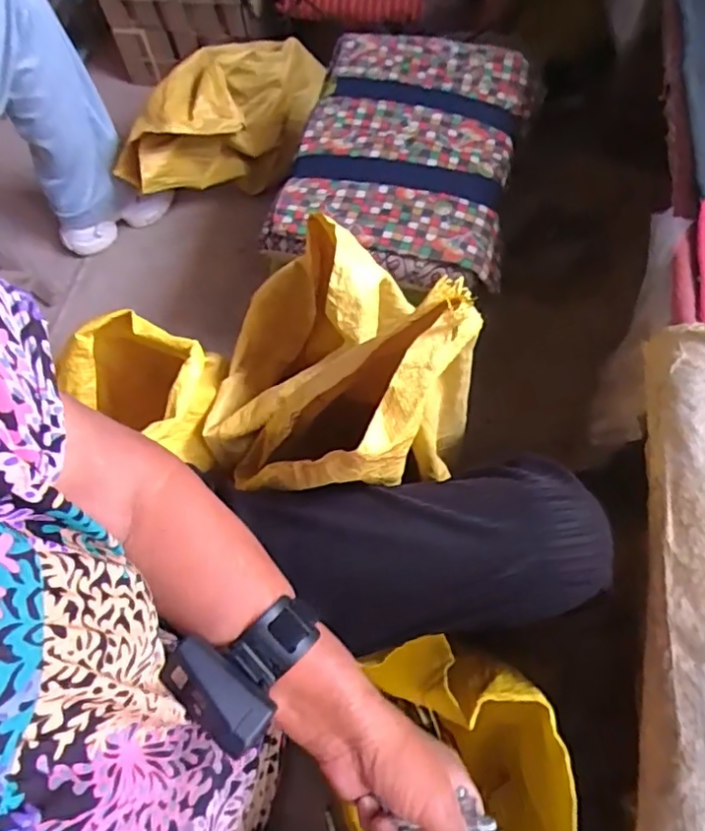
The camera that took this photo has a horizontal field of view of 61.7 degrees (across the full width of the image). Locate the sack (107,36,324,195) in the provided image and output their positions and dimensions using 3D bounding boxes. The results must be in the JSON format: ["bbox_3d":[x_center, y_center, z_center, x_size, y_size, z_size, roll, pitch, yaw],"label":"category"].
[{"bbox_3d":[-0.231,-0.521,1.081,0.160,0.202,0.387,37,73,17],"label":"sack"}]

